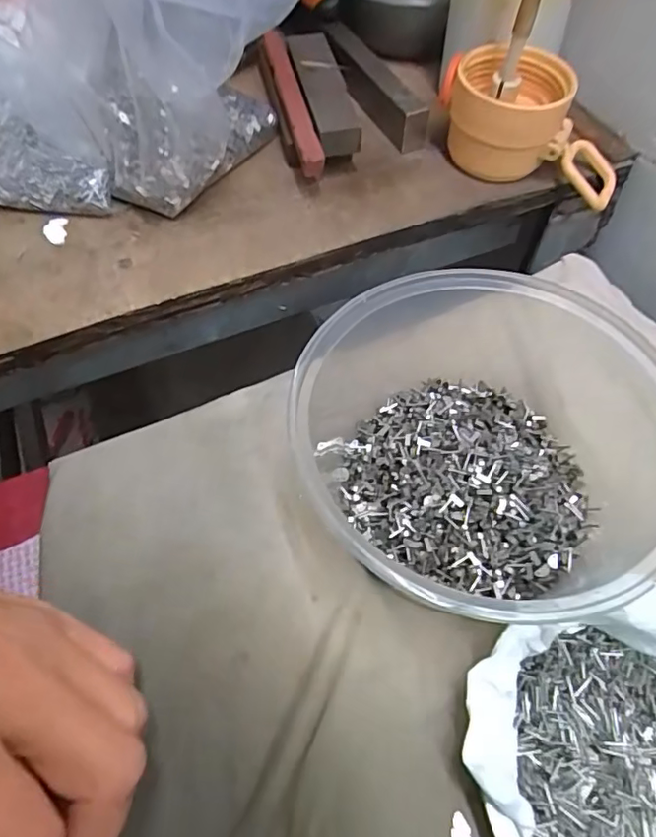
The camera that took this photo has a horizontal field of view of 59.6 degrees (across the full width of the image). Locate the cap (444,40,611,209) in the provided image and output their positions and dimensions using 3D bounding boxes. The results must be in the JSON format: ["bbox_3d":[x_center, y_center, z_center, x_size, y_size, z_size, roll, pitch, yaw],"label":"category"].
[{"bbox_3d":[0.116,-0.164,0.324,0.108,0.053,0.055,24,63,11],"label":"cap"}]

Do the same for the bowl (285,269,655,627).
[{"bbox_3d":[0.056,0.010,0.222,0.131,0.062,0.134,1,61,-1],"label":"bowl"}]

